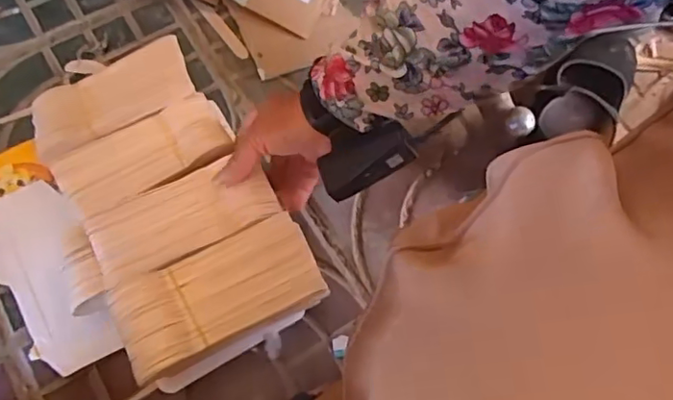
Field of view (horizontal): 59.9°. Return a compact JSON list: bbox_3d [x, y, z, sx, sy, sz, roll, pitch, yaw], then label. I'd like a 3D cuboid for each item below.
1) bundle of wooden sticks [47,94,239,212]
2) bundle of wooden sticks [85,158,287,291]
[{"bbox_3d":[-0.186,-0.045,0.568,0.168,0.023,0.081,-27,73,-12],"label":"bundle of wooden sticks"},{"bbox_3d":[-0.135,0.015,0.511,0.161,0.010,0.076,-19,71,1],"label":"bundle of wooden sticks"}]

